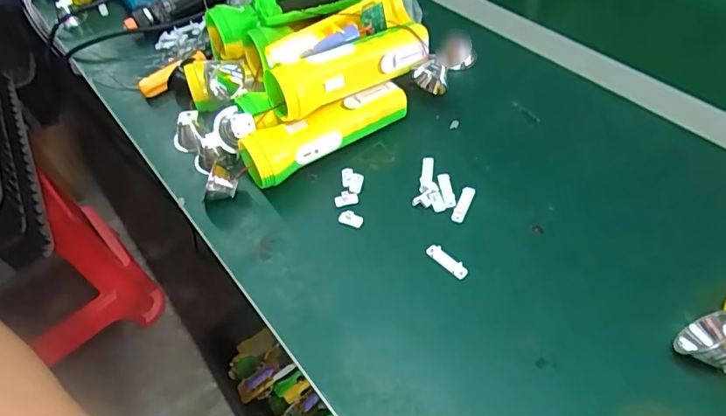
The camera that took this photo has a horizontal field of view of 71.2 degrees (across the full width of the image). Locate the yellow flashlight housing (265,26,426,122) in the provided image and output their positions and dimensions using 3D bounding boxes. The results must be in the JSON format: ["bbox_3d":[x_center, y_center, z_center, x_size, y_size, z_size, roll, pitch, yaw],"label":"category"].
[{"bbox_3d":[-0.010,-0.133,0.469,0.157,0.048,0.039,-31,54,-16],"label":"yellow flashlight housing"}]

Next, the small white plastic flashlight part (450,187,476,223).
[{"bbox_3d":[0.086,-0.004,0.433,0.011,0.005,0.038,17,56,20],"label":"small white plastic flashlight part"}]

